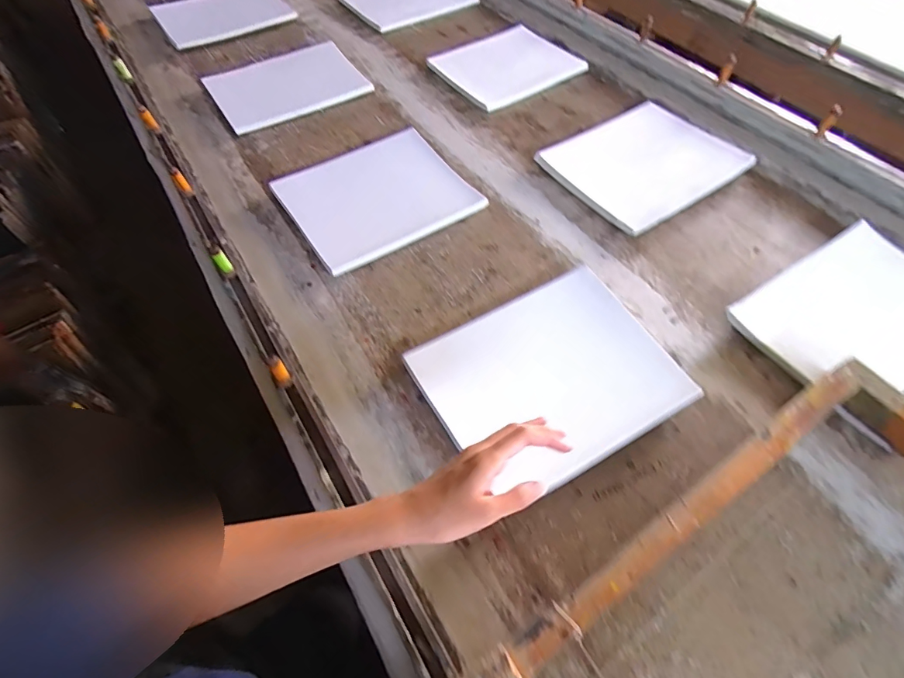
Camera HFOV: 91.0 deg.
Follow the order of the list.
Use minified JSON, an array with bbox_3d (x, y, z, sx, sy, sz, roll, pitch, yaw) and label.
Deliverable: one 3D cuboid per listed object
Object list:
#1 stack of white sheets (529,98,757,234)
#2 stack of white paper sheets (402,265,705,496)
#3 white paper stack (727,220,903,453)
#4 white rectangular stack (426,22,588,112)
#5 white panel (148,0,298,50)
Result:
[{"bbox_3d":[0.312,-0.291,0.727,0.271,0.023,0.226,-30,61,-17],"label":"stack of white sheets"},{"bbox_3d":[0.110,0.042,0.513,0.261,0.029,0.213,-25,60,-14],"label":"stack of white paper sheets"},{"bbox_3d":[0.514,-0.019,0.548,0.274,0.024,0.210,-28,61,-16],"label":"white paper stack"},{"bbox_3d":[0.106,-0.561,0.903,0.251,0.015,0.232,-33,64,-16],"label":"white rectangular stack"},{"bbox_3d":[-0.531,-0.755,1.028,0.272,0.013,0.266,-31,62,-18],"label":"white panel"}]

